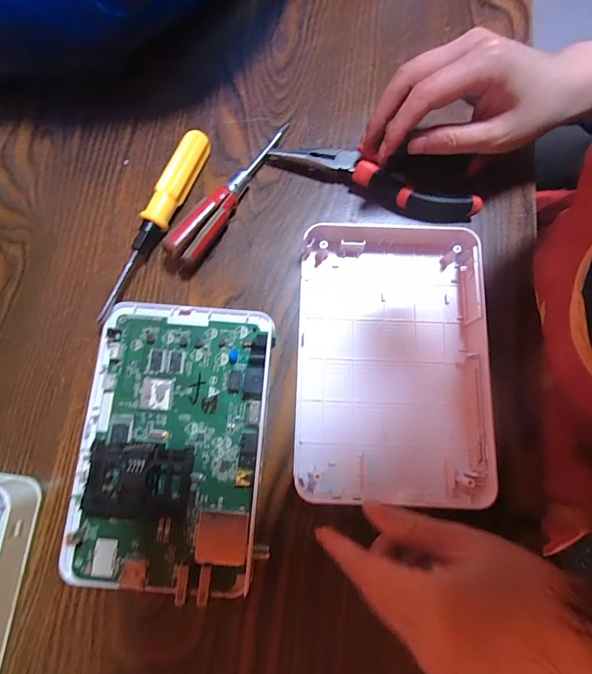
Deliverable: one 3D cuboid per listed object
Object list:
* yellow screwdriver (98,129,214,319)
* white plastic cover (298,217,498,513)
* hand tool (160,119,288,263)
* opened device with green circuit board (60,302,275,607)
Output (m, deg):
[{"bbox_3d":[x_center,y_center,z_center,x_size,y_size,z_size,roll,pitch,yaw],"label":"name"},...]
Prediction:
[{"bbox_3d":[-0.103,-0.083,0.267,0.018,0.020,0.152,23,78,6],"label":"yellow screwdriver"},{"bbox_3d":[0.062,0.009,0.246,0.120,0.023,0.188,3,77,1],"label":"white plastic cover"},{"bbox_3d":[-0.045,-0.111,0.273,0.026,0.022,0.134,38,80,8],"label":"hand tool"},{"bbox_3d":[-0.078,0.063,0.234,0.118,0.024,0.174,1,77,1],"label":"opened device with green circuit board"}]

